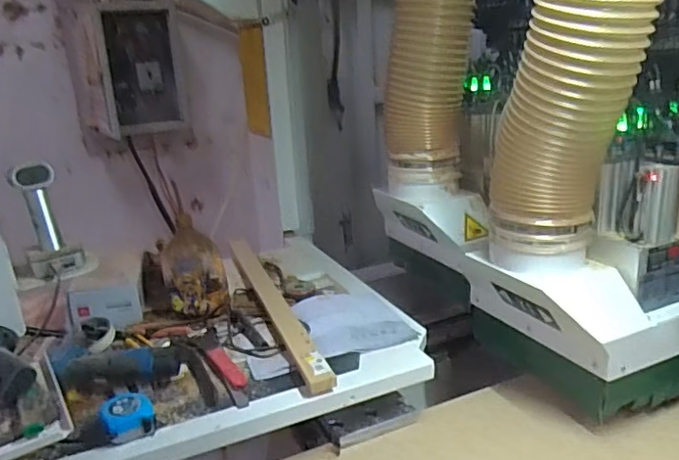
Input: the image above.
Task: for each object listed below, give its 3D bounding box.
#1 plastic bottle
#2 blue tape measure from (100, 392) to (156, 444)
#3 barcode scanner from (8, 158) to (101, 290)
[{"bbox_3d":[-0.291,0.073,1.137,0.114,0.180,0.114,-10,18,-18],"label":"plastic bottle"},{"bbox_3d":[-0.295,0.263,0.799,0.070,0.045,0.065,-12,19,-25],"label":"blue tape measure"},{"bbox_3d":[-0.453,-0.008,0.898,0.105,0.176,0.106,-13,20,-27],"label":"barcode scanner"}]

